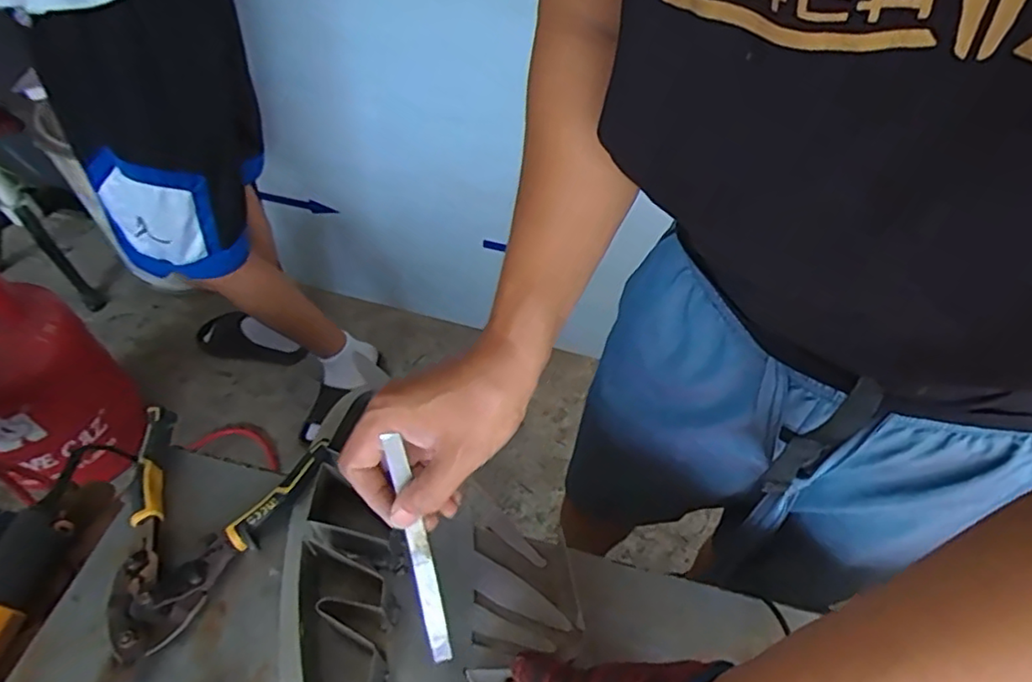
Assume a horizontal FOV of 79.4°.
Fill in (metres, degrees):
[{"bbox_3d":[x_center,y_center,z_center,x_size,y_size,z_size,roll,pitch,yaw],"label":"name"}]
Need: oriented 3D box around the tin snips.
[{"bbox_3d":[-0.255,0.152,0.490,0.153,0.031,0.180,9,54,7],"label":"tin snips"}]

